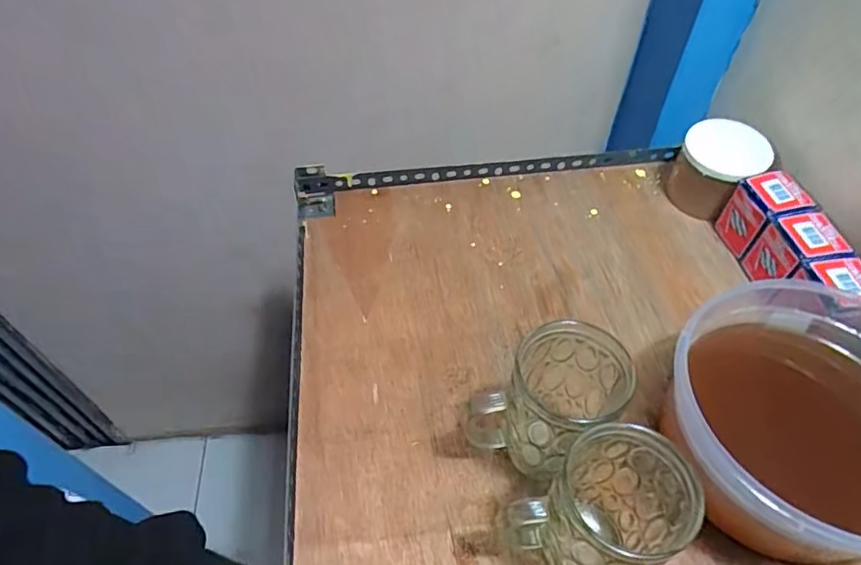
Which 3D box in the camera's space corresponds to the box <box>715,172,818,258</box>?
[{"bbox_3d":[0.337,-0.070,0.550,0.061,0.060,0.052,-13,52,-9],"label":"box"}]

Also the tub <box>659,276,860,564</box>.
[{"bbox_3d":[0.280,0.104,0.400,0.166,0.105,0.188,-9,51,-6],"label":"tub"}]

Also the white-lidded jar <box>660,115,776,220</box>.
[{"bbox_3d":[0.312,-0.123,0.595,0.083,0.092,0.075,27,56,21],"label":"white-lidded jar"}]

